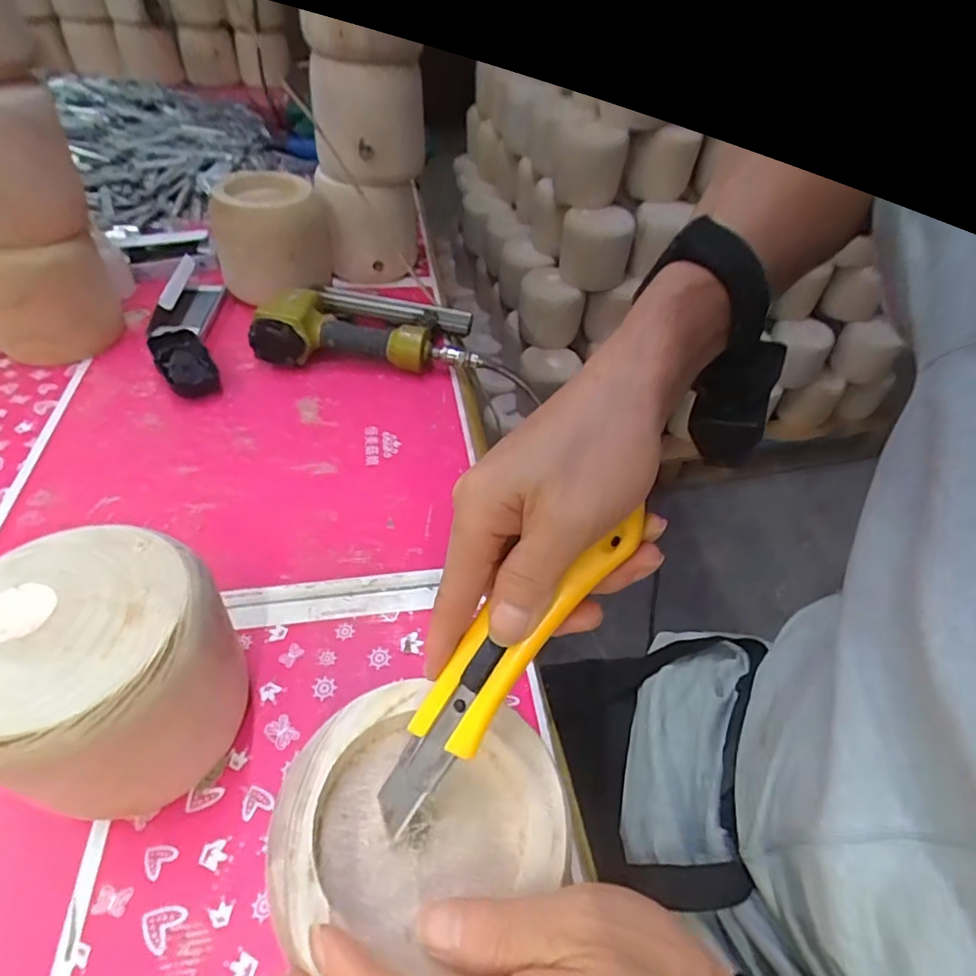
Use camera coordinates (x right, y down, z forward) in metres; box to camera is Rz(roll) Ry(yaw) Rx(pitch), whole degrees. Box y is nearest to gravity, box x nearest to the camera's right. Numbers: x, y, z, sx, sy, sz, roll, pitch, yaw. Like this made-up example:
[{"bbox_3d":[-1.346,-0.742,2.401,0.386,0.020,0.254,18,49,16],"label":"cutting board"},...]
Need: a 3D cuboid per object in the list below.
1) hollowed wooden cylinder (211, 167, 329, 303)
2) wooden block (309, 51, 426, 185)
[{"bbox_3d":[-0.266,-0.306,0.714,0.133,0.131,0.105,-12,48,-16],"label":"hollowed wooden cylinder"},{"bbox_3d":[-0.134,-0.432,0.670,0.127,0.115,0.115,-8,47,-13],"label":"wooden block"}]

